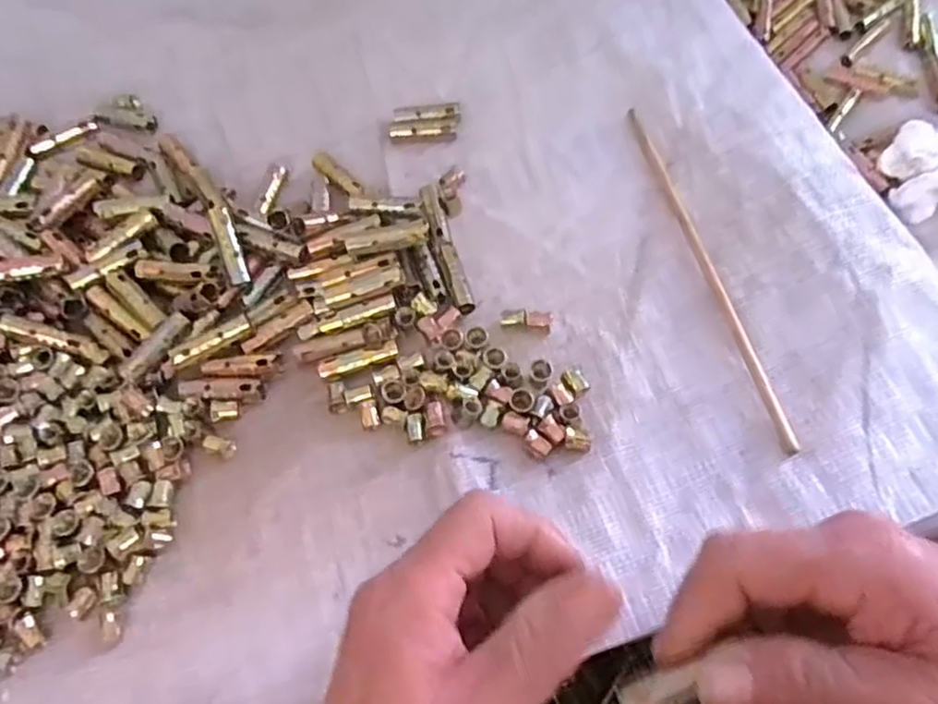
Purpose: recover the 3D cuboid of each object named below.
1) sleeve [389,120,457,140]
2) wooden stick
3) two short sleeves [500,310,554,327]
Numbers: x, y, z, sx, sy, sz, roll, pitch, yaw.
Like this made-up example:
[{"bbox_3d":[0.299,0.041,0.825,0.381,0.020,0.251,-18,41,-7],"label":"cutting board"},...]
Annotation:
[{"bbox_3d":[-0.027,-0.131,0.396,0.039,0.008,0.009,-4,64,0],"label":"sleeve"},{"bbox_3d":[0.122,-0.048,0.342,0.008,0.009,0.210,-12,65,-4],"label":"wooden stick"},{"bbox_3d":[0.029,-0.016,0.337,0.025,0.008,0.009,4,65,4],"label":"two short sleeves"}]

